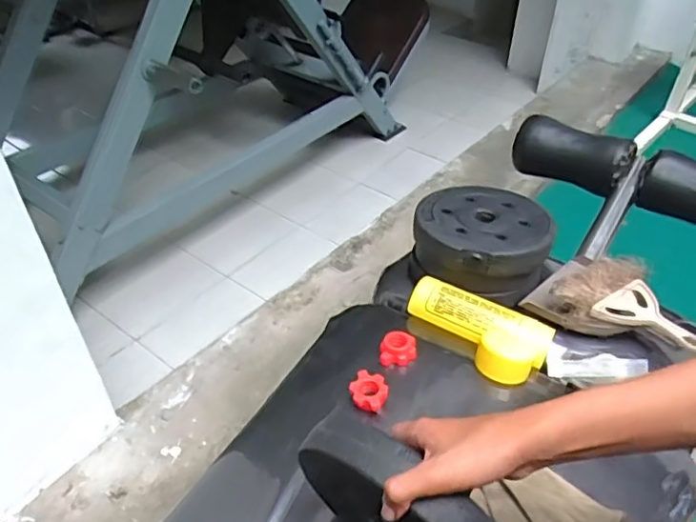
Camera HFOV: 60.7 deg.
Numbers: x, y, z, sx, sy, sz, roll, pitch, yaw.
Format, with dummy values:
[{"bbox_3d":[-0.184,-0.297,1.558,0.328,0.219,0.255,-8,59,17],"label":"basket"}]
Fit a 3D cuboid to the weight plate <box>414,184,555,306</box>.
[{"bbox_3d":[0.192,-0.039,0.853,0.180,0.084,0.179,1,40,-1],"label":"weight plate"}]

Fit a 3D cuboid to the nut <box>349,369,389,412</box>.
[{"bbox_3d":[0.023,0.143,0.659,0.043,0.017,0.039,24,45,24],"label":"nut"}]

